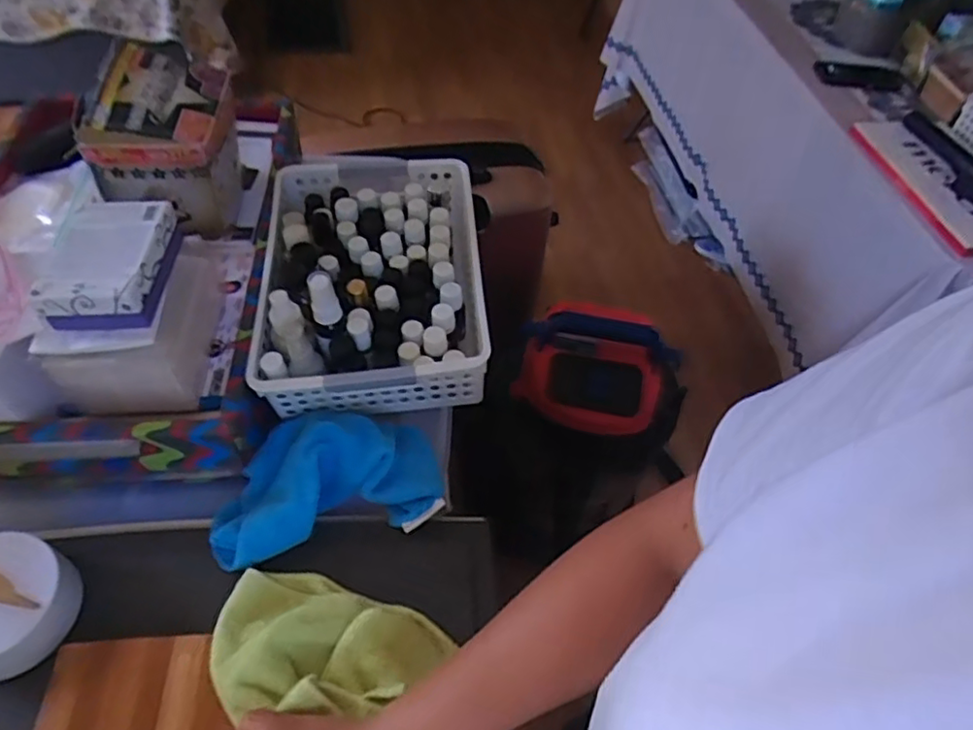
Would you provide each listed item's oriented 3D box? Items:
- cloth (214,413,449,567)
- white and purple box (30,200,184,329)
[{"bbox_3d":[-0.137,0.090,0.534,0.190,0.053,0.125,-10,54,-13],"label":"cloth"},{"bbox_3d":[-0.293,-0.082,0.490,0.077,0.033,0.112,2,52,-4],"label":"white and purple box"}]

